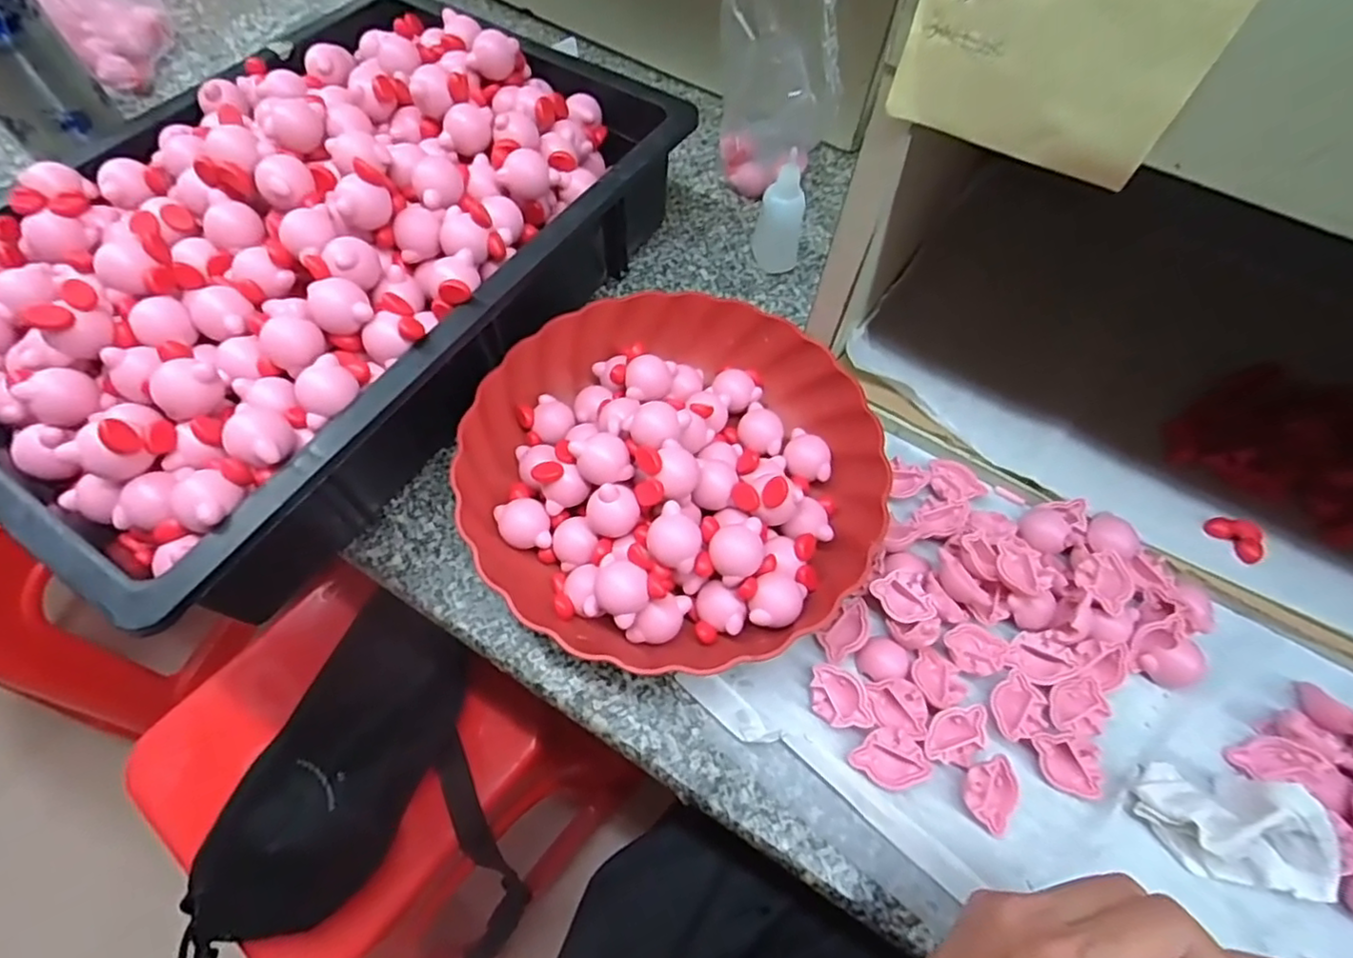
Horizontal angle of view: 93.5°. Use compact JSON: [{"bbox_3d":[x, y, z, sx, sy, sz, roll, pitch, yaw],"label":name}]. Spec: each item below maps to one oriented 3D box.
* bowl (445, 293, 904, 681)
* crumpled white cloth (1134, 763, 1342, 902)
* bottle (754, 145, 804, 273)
[{"bbox_3d":[-0.004,-0.011,0.381,0.233,0.065,0.232,1,61,-1],"label":"bowl"},{"bbox_3d":[0.265,0.163,0.297,0.080,0.040,0.046,12,62,5],"label":"crumpled white cloth"},{"bbox_3d":[0.078,-0.194,0.467,0.033,0.088,0.024,8,61,3],"label":"bottle"}]

